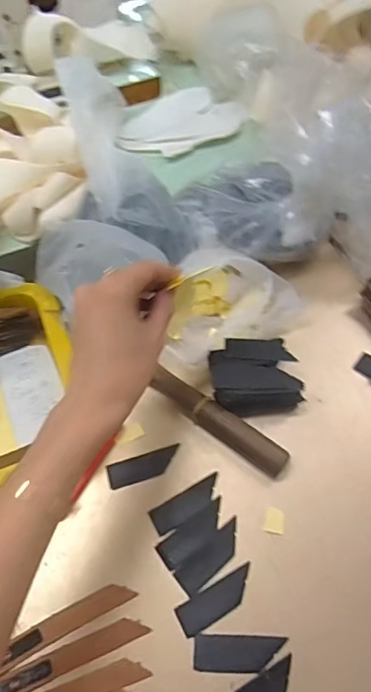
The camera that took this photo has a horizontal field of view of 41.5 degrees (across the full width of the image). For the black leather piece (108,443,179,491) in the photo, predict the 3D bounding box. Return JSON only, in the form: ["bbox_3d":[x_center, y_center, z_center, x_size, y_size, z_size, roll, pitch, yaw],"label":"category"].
[{"bbox_3d":[-0.036,0.105,0.429,0.063,0.004,0.022,-16,58,-8],"label":"black leather piece"}]

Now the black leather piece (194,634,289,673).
[{"bbox_3d":[0.039,0.222,0.353,0.064,0.004,0.022,1,57,2],"label":"black leather piece"}]

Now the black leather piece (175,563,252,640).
[{"bbox_3d":[0.025,0.193,0.373,0.064,0.004,0.023,-28,61,-15],"label":"black leather piece"}]

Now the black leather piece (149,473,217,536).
[{"bbox_3d":[0.002,0.133,0.412,0.063,0.004,0.022,-26,60,-15],"label":"black leather piece"}]

